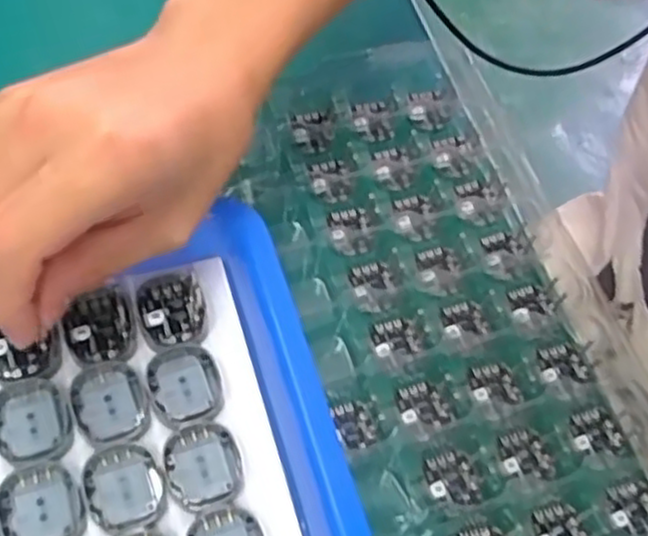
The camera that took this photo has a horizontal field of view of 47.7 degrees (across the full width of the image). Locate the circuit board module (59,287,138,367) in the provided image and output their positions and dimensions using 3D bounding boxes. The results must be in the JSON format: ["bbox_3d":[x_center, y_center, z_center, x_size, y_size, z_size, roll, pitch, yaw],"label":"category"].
[{"bbox_3d":[-0.081,0.021,0.264,0.024,0.004,0.030,-13,61,-12],"label":"circuit board module"}]

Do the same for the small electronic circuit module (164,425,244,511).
[{"bbox_3d":[-0.041,0.067,0.246,0.025,0.006,0.027,-20,63,-16],"label":"small electronic circuit module"}]

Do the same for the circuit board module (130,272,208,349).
[{"bbox_3d":[-0.057,0.015,0.270,0.025,0.004,0.029,-13,61,-12],"label":"circuit board module"}]

